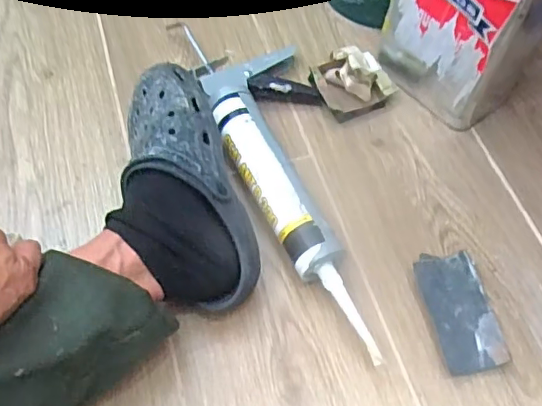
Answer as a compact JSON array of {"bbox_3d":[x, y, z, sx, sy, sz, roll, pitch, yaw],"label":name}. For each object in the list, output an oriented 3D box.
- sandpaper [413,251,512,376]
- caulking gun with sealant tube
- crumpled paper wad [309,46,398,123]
[{"bbox_3d":[0.183,0.103,0.551,0.066,0.009,0.115,-5,63,-9],"label":"sandpaper"},{"bbox_3d":[0.018,-0.052,0.620,0.130,0.054,0.467,-16,61,-13],"label":"caulking gun with sealant tube"},{"bbox_3d":[0.095,-0.153,0.697,0.091,0.040,0.092,-21,62,-16],"label":"crumpled paper wad"}]

